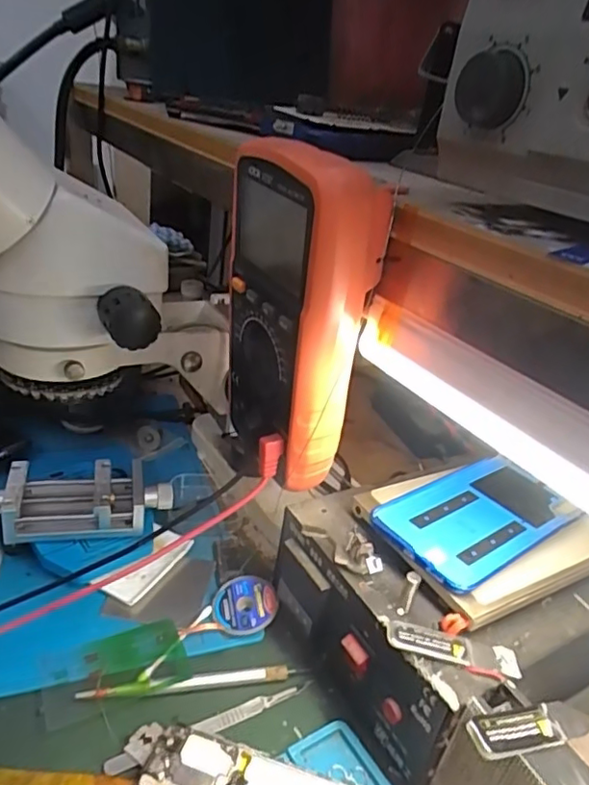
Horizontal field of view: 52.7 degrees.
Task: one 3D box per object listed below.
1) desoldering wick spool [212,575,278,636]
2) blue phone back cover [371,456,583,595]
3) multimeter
[{"bbox_3d":[-0.036,0.151,0.424,0.044,0.007,0.044,-5,40,4],"label":"desoldering wick spool"},{"bbox_3d":[0.124,0.081,0.394,0.146,0.007,0.077,-15,35,-37],"label":"blue phone back cover"},{"bbox_3d":[0.000,-0.039,0.324,0.052,0.173,0.090,-6,30,-24],"label":"multimeter"}]

